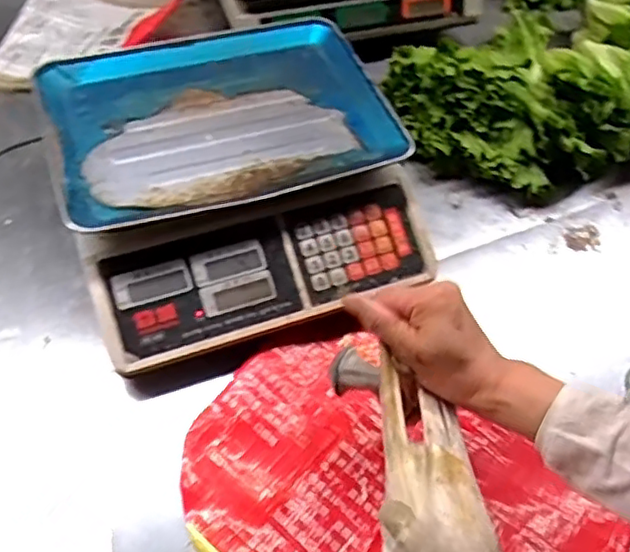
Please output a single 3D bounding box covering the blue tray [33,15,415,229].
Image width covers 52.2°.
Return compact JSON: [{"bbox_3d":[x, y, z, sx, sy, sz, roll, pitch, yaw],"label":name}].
[{"bbox_3d":[-0.095,-0.164,0.629,0.312,0.036,0.248,-14,56,-13],"label":"blue tray"}]

